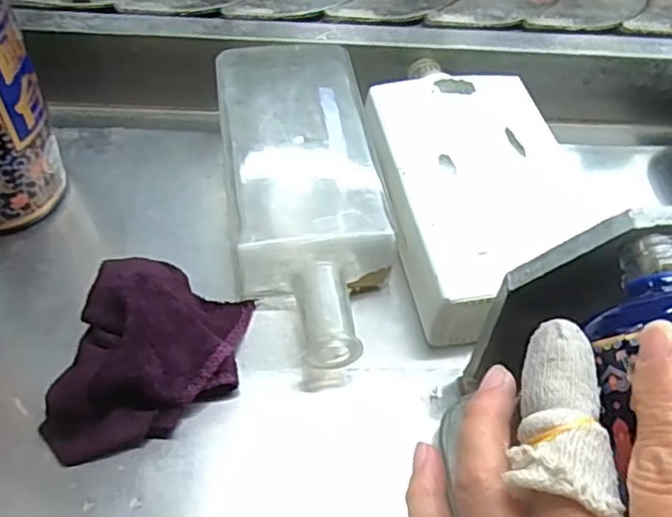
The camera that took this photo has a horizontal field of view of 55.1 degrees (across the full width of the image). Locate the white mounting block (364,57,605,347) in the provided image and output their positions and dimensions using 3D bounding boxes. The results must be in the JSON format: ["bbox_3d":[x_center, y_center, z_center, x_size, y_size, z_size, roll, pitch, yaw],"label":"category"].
[{"bbox_3d":[0.081,-0.055,0.391,0.112,0.039,0.213,-4,58,-7],"label":"white mounting block"}]

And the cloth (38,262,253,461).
[{"bbox_3d":[-0.090,0.047,0.320,0.078,0.040,0.110,13,57,4],"label":"cloth"}]

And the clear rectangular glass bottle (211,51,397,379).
[{"bbox_3d":[-0.019,-0.042,0.383,0.086,0.044,0.223,-7,58,-9],"label":"clear rectangular glass bottle"}]

